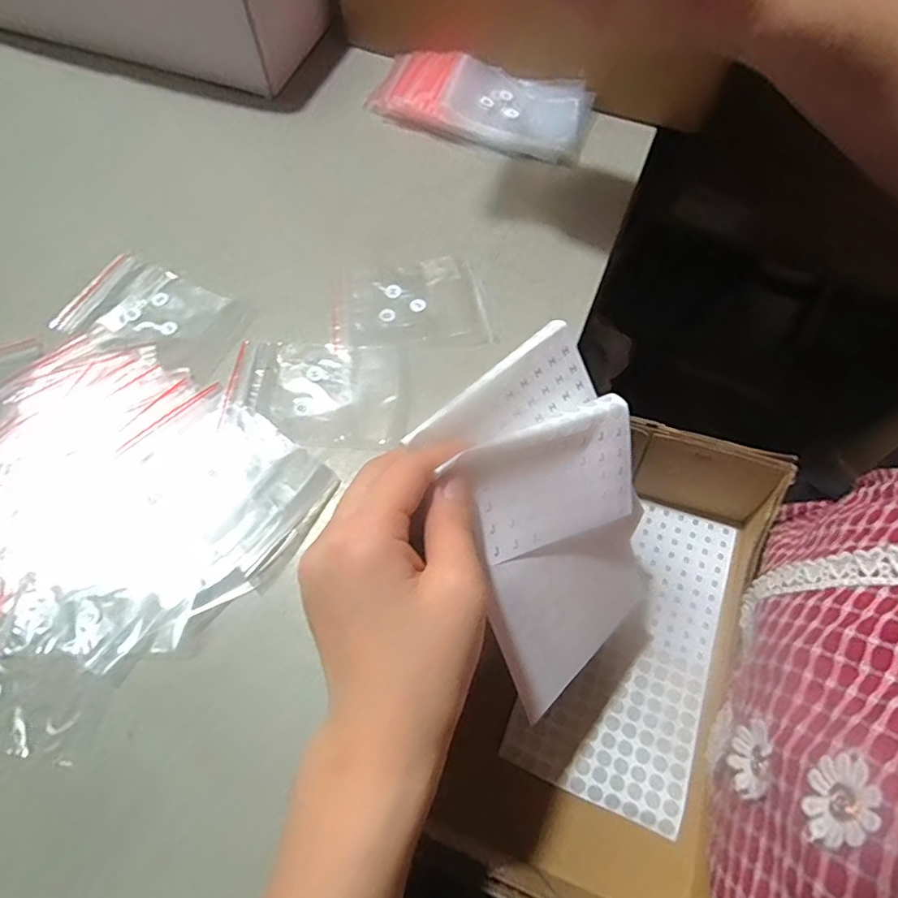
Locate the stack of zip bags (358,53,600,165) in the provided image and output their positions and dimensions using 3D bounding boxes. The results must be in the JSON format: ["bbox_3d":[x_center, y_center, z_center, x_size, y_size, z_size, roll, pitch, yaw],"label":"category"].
[{"bbox_3d":[0.025,-0.268,0.419,0.163,0.026,0.075,14,66,6],"label":"stack of zip bags"}]

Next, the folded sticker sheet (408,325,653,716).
[{"bbox_3d":[0.060,0.038,0.300,0.120,0.027,0.183,-29,105,-26],"label":"folded sticker sheet"}]

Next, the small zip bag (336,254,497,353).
[{"bbox_3d":[-0.025,-0.095,0.349,0.095,0.004,0.065,-4,65,-2],"label":"small zip bag"}]

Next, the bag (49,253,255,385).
[{"bbox_3d":[-0.188,-0.087,0.346,0.113,0.005,0.066,19,66,8],"label":"bag"}]

